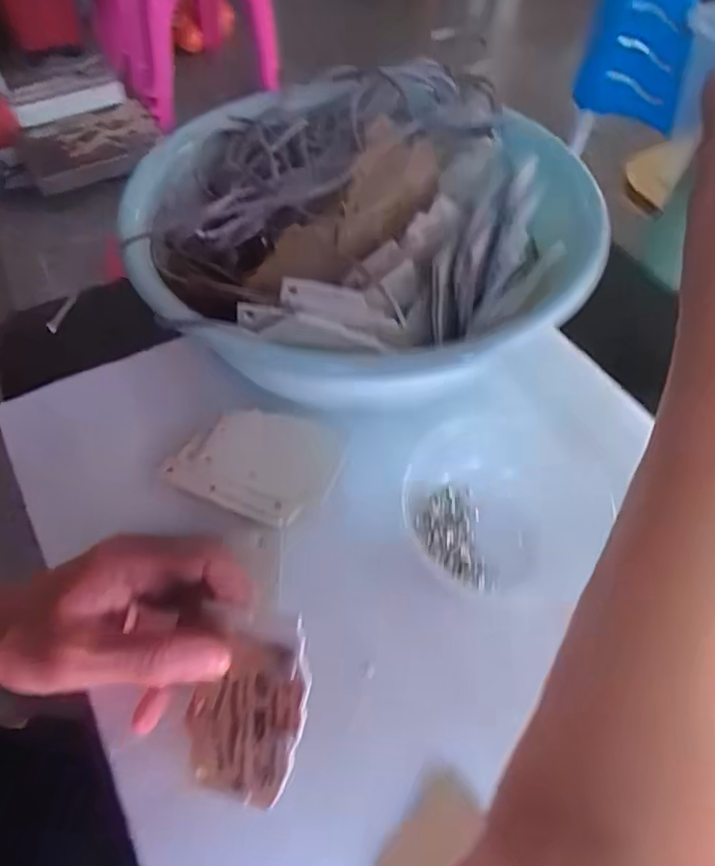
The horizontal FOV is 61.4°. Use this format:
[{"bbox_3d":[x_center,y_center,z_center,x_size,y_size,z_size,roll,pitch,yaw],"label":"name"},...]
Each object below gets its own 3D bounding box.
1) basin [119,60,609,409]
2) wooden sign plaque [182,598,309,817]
[{"bbox_3d":[-0.001,-0.138,0.406,0.276,0.100,0.279,0,55,0],"label":"basin"},{"bbox_3d":[-0.048,0.121,0.266,0.055,0.008,0.082,4,87,20],"label":"wooden sign plaque"}]

